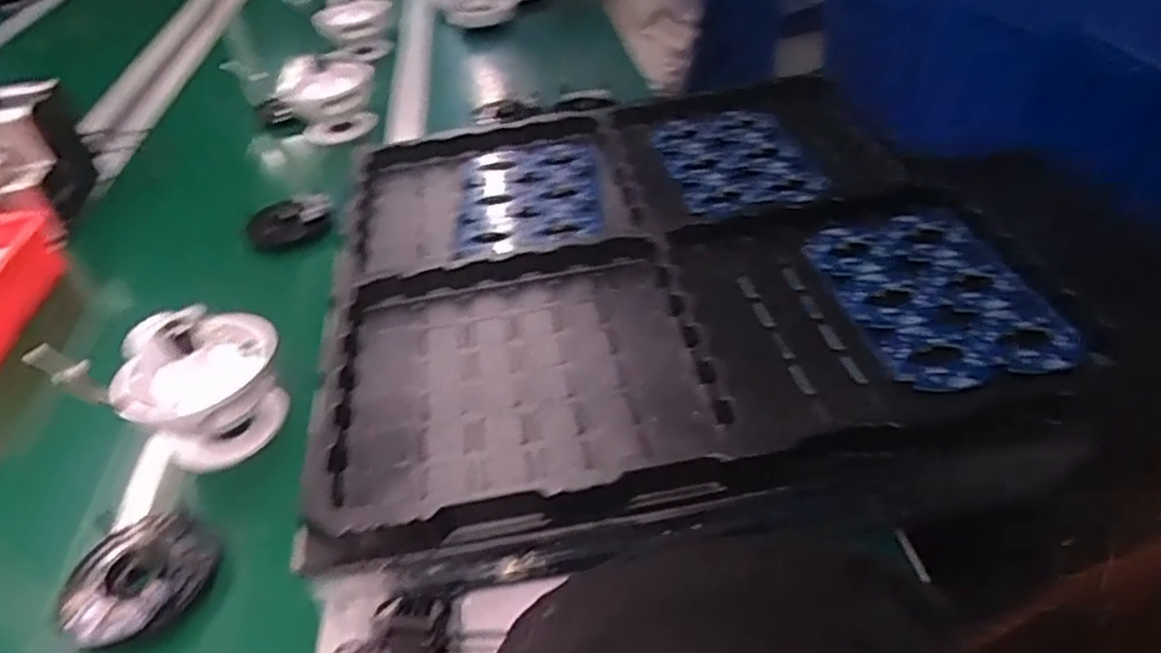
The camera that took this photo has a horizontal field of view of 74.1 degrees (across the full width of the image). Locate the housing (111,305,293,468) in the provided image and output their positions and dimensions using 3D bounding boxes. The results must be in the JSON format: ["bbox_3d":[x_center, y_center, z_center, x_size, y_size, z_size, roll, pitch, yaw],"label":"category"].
[{"bbox_3d":[-0.309,0.045,0.636,0.121,0.107,0.110,-29,44,-24],"label":"housing"}]

